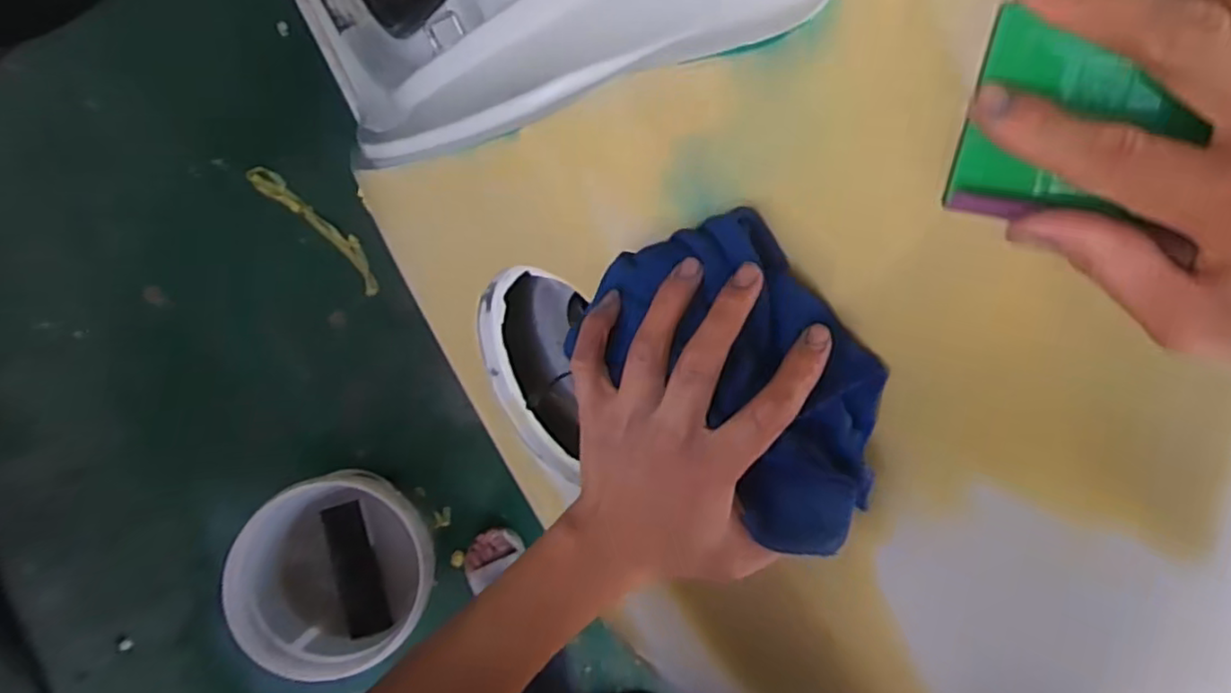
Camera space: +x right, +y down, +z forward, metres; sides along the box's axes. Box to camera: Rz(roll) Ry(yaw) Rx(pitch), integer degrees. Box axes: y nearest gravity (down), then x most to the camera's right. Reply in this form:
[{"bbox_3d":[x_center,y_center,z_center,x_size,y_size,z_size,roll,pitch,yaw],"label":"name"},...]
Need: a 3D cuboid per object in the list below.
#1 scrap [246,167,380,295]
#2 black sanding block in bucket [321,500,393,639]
[{"bbox_3d":[-0.602,-0.246,1.350,0.360,0.046,0.067,44,80,1],"label":"scrap"},{"bbox_3d":[-0.433,0.371,1.110,0.065,0.027,0.216,-17,84,-8],"label":"black sanding block in bucket"}]

